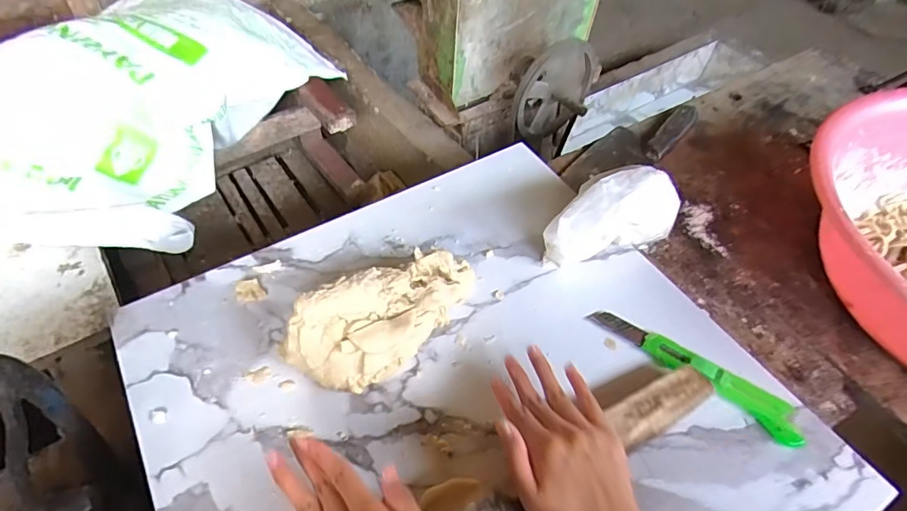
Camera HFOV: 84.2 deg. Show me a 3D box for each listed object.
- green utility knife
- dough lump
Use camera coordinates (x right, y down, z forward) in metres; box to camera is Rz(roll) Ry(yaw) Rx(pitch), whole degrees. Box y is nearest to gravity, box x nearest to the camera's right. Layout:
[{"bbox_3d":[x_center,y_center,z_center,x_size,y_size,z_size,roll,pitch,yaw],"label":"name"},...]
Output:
[{"bbox_3d":[0.217,0.098,0.454,0.191,0.019,0.034,34,56,20],"label":"green utility knife"},{"bbox_3d":[-0.051,0.052,0.447,0.184,0.067,0.080,-30,60,-26],"label":"dough lump"}]

